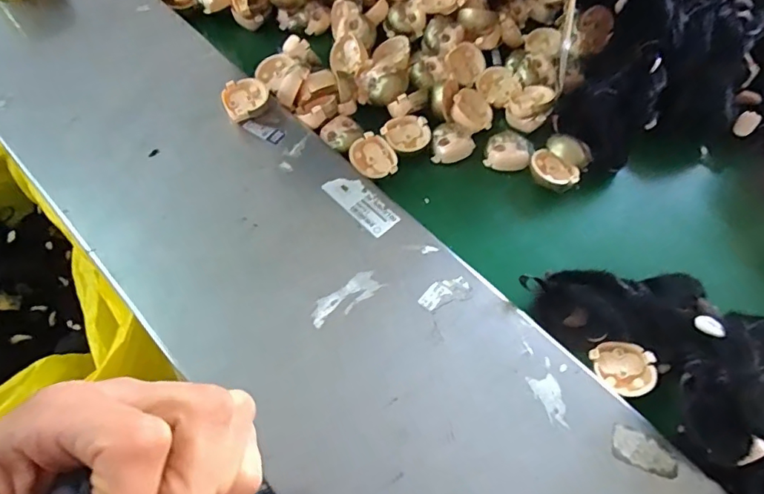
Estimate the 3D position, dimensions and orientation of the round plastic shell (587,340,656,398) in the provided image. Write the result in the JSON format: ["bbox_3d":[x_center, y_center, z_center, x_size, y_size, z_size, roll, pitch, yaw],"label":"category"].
[{"bbox_3d":[0.203,0.102,0.419,0.051,0.012,0.045,0,60,-2],"label":"round plastic shell"}]

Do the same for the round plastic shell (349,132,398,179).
[{"bbox_3d":[-0.010,-0.095,0.519,0.046,0.013,0.049,1,60,-2],"label":"round plastic shell"}]

